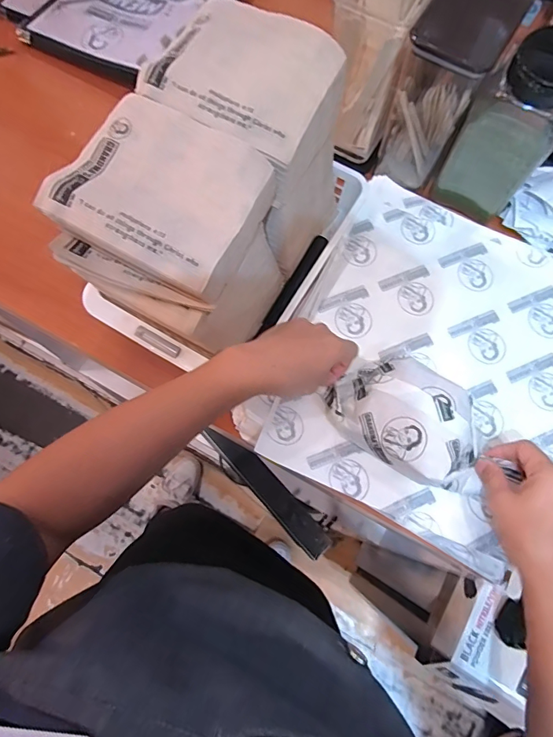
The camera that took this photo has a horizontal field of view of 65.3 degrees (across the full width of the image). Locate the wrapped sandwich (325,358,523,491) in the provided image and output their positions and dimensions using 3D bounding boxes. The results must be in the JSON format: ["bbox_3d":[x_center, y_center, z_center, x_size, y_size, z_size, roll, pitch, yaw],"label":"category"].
[{"bbox_3d":[0.134,0.049,0.427,0.139,0.048,0.104,35,75,9],"label":"wrapped sandwich"}]

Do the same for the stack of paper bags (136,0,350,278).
[{"bbox_3d":[-0.021,-0.222,0.437,0.159,0.177,0.131,30,74,8],"label":"stack of paper bags"}]

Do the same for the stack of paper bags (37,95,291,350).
[{"bbox_3d":[-0.090,-0.110,0.407,0.158,0.169,0.139,27,74,7],"label":"stack of paper bags"}]

